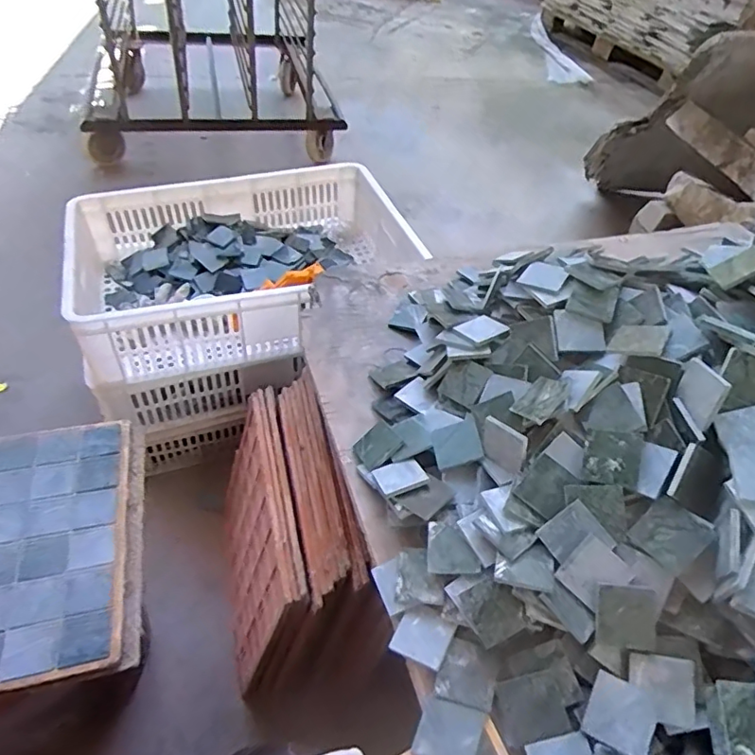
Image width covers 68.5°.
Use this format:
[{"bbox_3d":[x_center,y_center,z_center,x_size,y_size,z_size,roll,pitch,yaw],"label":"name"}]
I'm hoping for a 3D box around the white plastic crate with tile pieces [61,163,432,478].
[{"bbox_3d":[-0.259,-0.137,1.175,0.625,0.403,0.440,-13,51,-18],"label":"white plastic crate with tile pieces"}]

